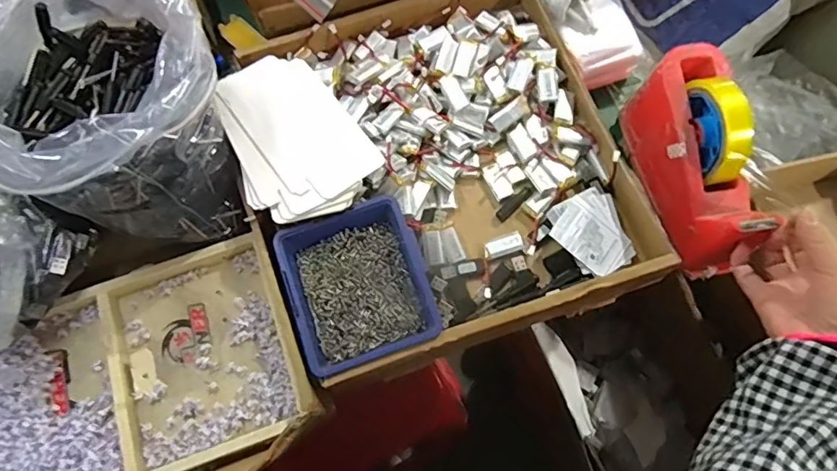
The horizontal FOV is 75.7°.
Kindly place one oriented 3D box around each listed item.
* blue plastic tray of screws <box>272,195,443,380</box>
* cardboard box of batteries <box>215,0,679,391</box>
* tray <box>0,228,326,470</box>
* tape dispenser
[{"bbox_3d":[-0.055,0.050,0.508,0.127,0.048,0.141,-20,71,-5],"label":"blue plastic tray of screws"},{"bbox_3d":[0.017,-0.076,0.544,0.350,0.085,0.375,-20,71,-5],"label":"cardboard box of batteries"},{"bbox_3d":[-0.277,0.141,0.500,0.340,0.041,0.206,-22,72,-6],"label":"tray"},{"bbox_3d":[0.262,-0.071,0.507,0.066,0.105,0.201,-9,71,-1],"label":"tape dispenser"}]

